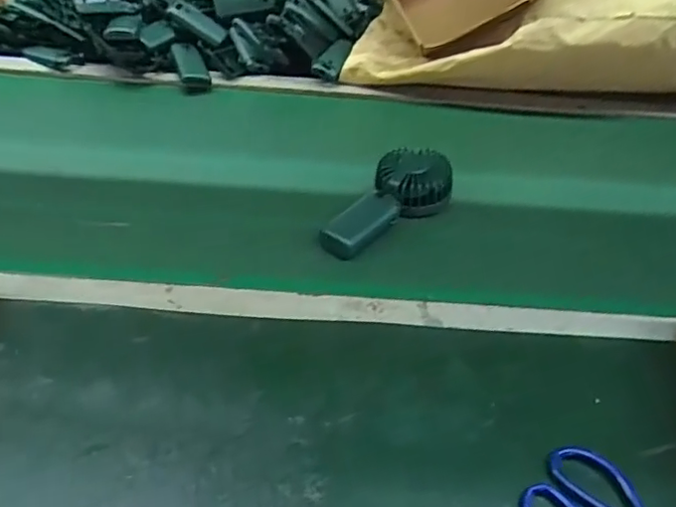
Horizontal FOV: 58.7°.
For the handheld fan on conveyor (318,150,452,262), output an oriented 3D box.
[{"bbox_3d":[0.054,-0.053,0.644,0.084,0.061,0.155,27,46,23],"label":"handheld fan on conveyor"}]

